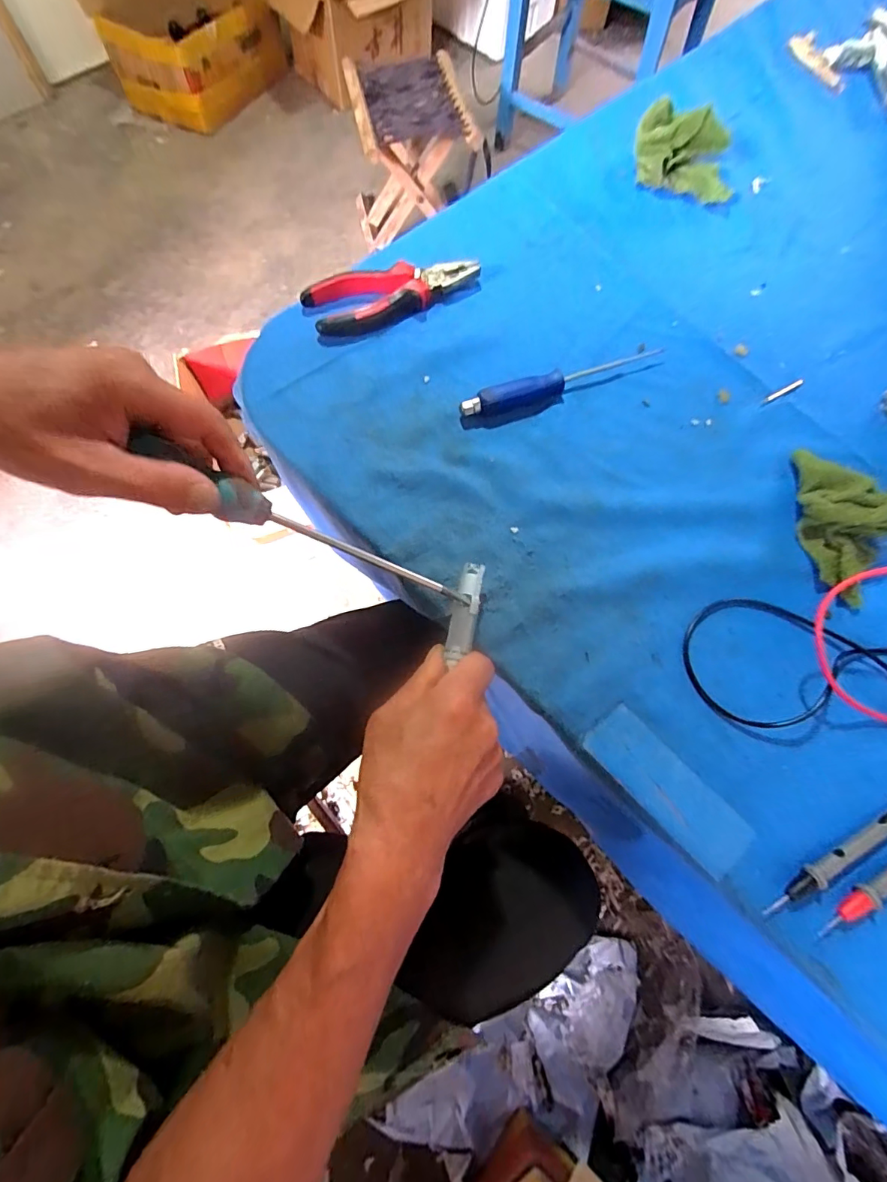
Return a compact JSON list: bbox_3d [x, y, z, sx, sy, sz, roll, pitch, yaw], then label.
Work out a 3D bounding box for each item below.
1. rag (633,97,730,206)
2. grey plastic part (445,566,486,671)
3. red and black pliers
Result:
[{"bbox_3d":[0.252,-0.452,0.498,0.114,0.046,0.059,27,72,7],"label":"rag"},{"bbox_3d":[0.016,0.016,0.337,0.018,0.017,0.069,13,83,2],"label":"grey plastic part"},{"bbox_3d":[-0.044,-0.275,0.440,0.158,0.016,0.059,-23,73,-10],"label":"red and black pliers"}]

